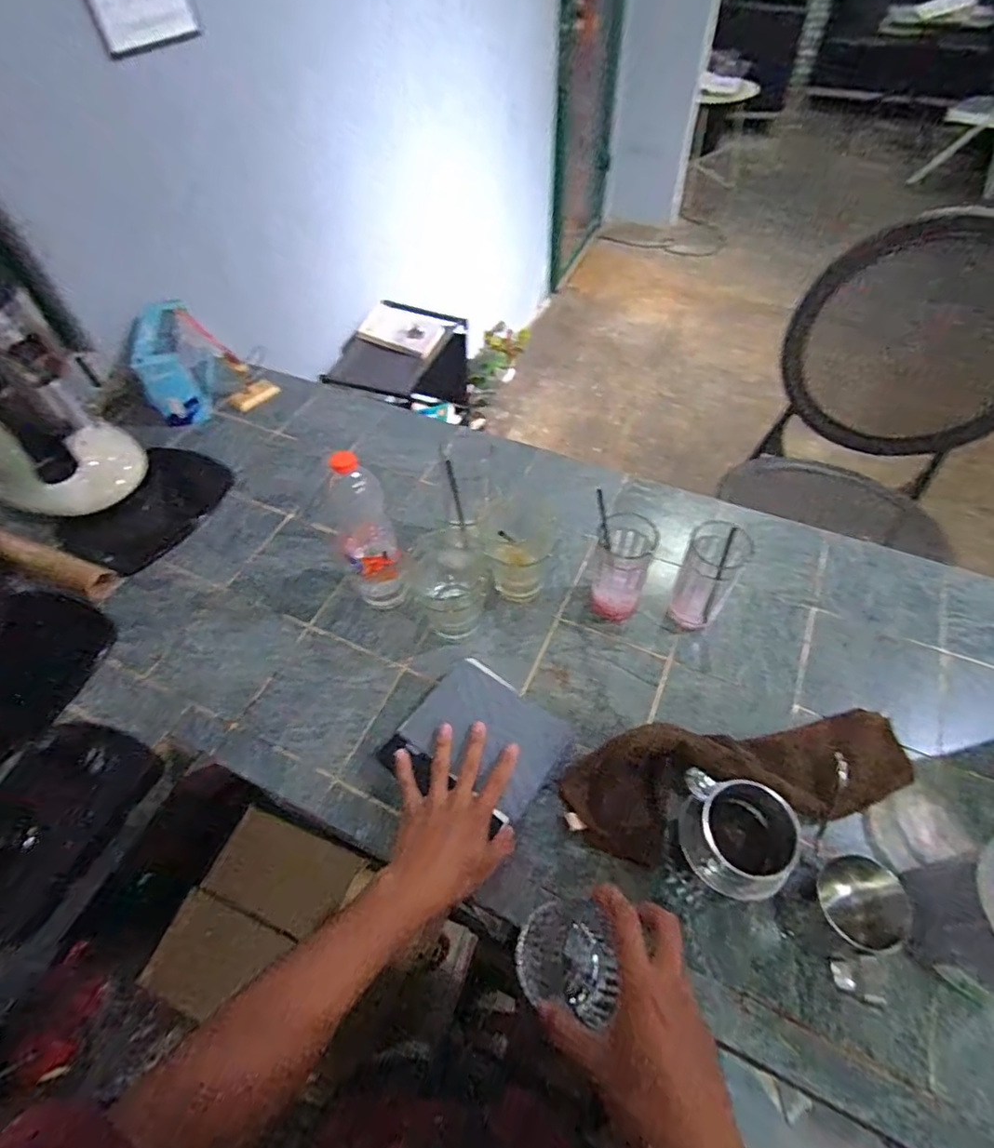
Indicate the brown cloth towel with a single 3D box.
[{"bbox_3d":[0.254,0.208,0.583,0.363,0.038,0.126,-10,54,-4],"label":"brown cloth towel"}]

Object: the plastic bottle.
[{"bbox_3d":[-0.161,-0.050,0.668,0.074,0.222,0.084,-18,55,-10],"label":"plastic bottle"}]

